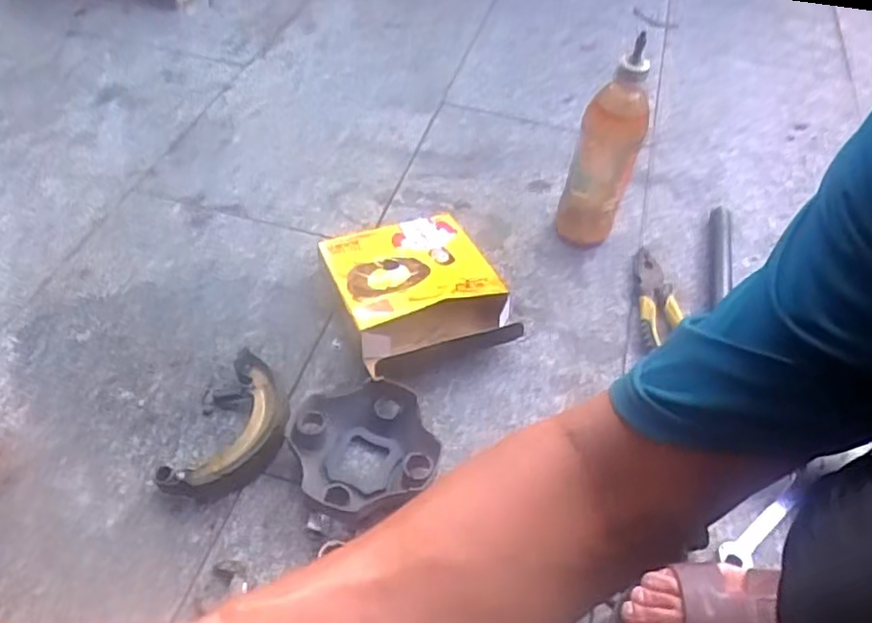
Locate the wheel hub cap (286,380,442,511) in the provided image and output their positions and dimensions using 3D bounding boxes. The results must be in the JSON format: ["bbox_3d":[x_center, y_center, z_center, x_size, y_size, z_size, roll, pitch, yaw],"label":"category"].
[{"bbox_3d":[-0.064,0.117,0.578,0.114,0.039,0.114,2,51,-2],"label":"wheel hub cap"}]

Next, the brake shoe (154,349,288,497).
[{"bbox_3d":[-0.175,0.101,0.582,0.086,0.041,0.141,18,52,11],"label":"brake shoe"}]

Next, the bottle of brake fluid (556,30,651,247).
[{"bbox_3d":[0.174,-0.155,0.683,0.058,0.204,0.056,24,53,15],"label":"bottle of brake fluid"}]

